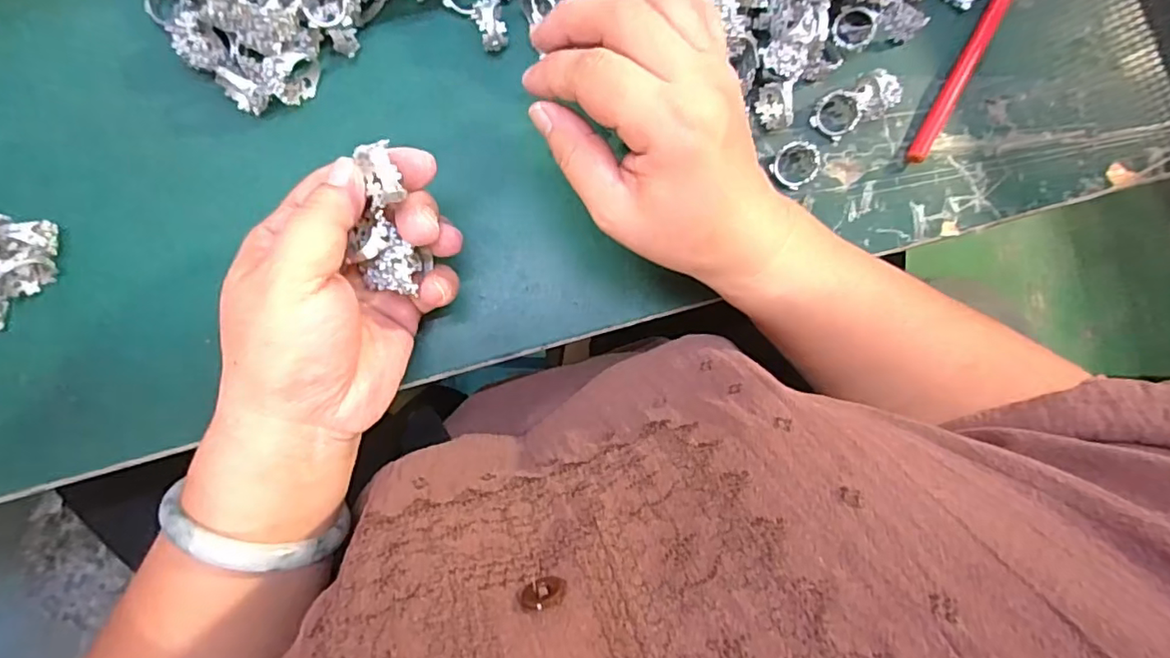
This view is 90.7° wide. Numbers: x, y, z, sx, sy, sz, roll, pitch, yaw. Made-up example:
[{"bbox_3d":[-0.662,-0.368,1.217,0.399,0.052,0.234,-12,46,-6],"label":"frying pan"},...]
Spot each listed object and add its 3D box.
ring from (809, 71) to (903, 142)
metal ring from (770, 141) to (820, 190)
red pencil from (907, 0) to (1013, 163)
[{"bbox_3d":[0.140,-0.117,0.300,0.039,0.022,0.023,-30,93,-7],"label":"ring"},{"bbox_3d":[0.110,-0.085,0.299,0.023,0.010,0.023,6,108,20],"label":"metal ring"},{"bbox_3d":[0.213,-0.150,0.319,0.011,0.011,0.137,30,84,-6],"label":"red pencil"}]

